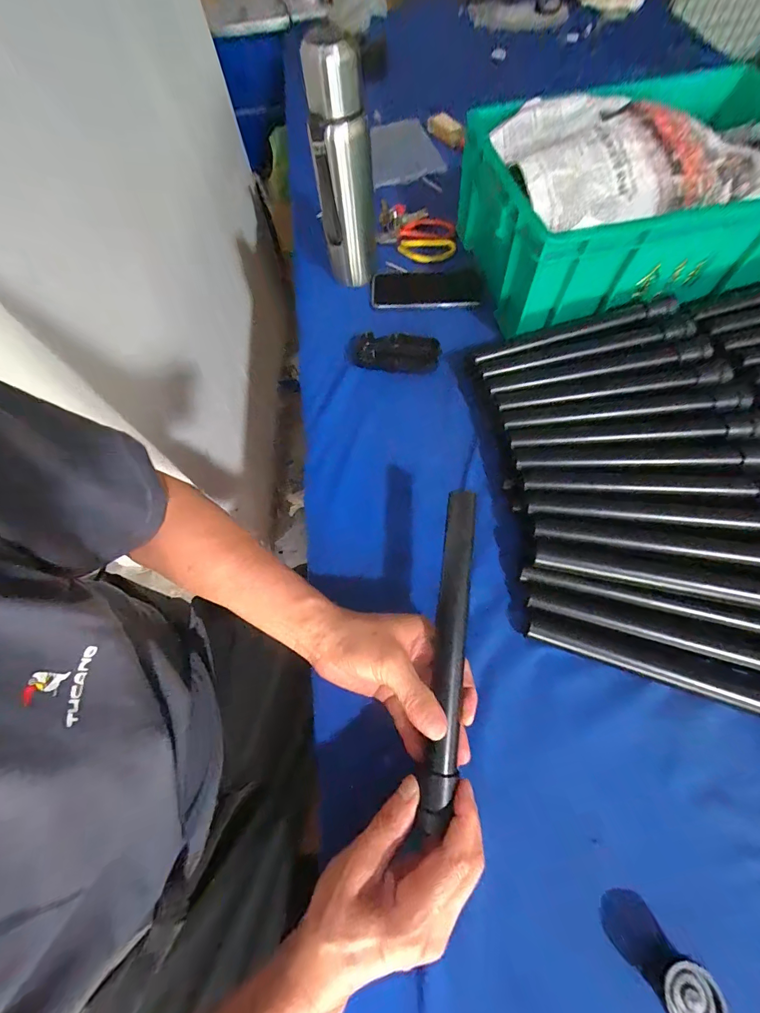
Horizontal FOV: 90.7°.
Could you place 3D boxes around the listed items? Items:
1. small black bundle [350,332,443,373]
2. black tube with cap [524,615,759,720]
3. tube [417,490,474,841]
[{"bbox_3d":[0.020,-0.209,0.509,0.118,0.018,0.053,13,65,9],"label":"small black bundle"},{"bbox_3d":[0.256,0.147,0.328,0.245,0.026,0.024,19,66,12],"label":"black tube with cap"},{"bbox_3d":[0.056,0.106,0.298,0.023,0.020,0.243,7,71,6],"label":"tube"}]

